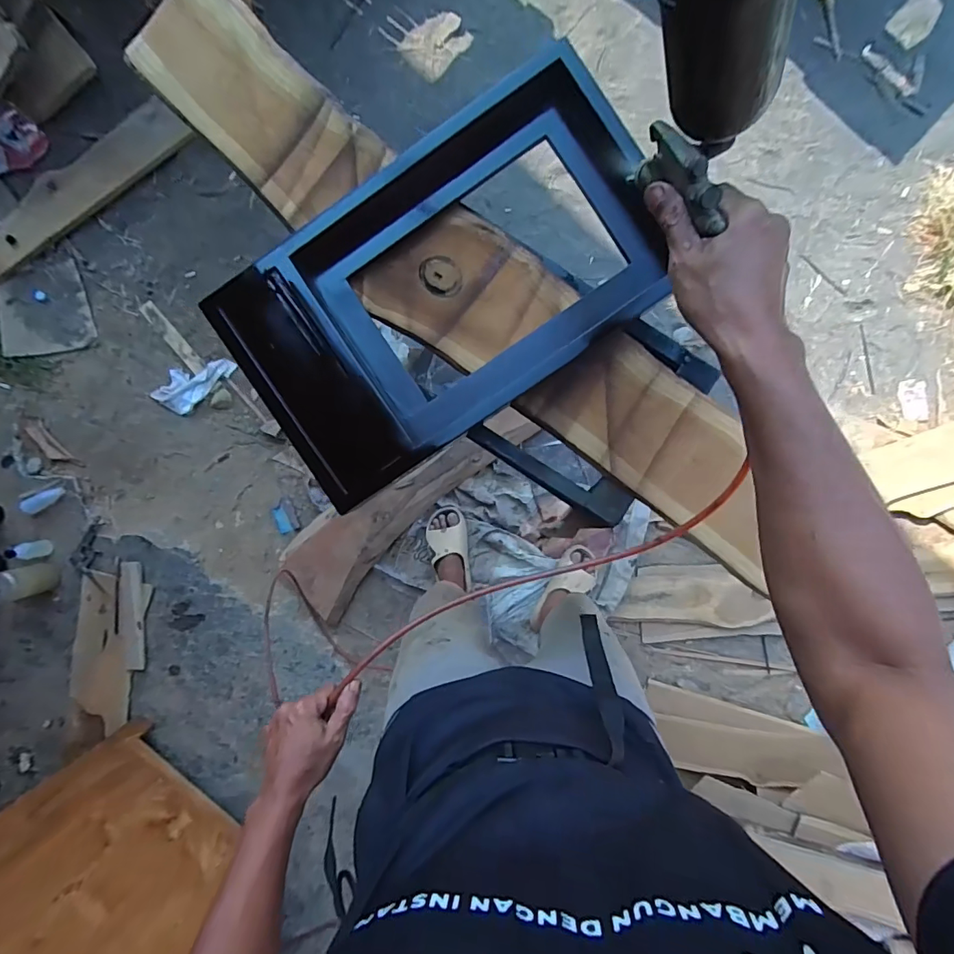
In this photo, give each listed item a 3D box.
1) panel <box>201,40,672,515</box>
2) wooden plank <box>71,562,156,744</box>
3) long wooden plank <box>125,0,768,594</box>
[{"bbox_3d":[-0.026,-0.230,0.571,0.530,0.071,0.305,-34,89,1],"label":"panel"},{"bbox_3d":[-0.978,0.438,1.272,0.180,0.029,0.422,7,90,1],"label":"wooden plank"},{"bbox_3d":[-0.058,-0.276,0.593,0.898,0.035,0.185,39,90,1],"label":"long wooden plank"}]

